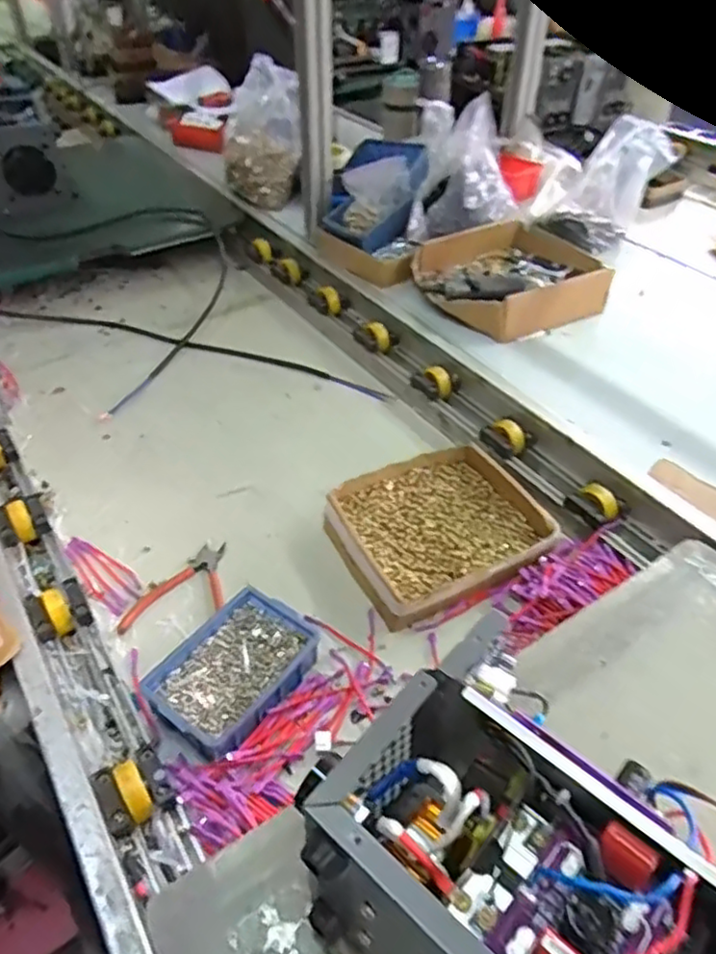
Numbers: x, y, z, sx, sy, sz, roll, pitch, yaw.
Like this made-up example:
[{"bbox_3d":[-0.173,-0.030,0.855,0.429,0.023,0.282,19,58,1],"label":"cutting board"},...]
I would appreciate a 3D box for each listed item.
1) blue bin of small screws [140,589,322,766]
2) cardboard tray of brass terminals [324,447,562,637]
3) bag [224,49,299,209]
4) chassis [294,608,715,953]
[{"bbox_3d":[-0.114,0.184,0.635,0.102,0.045,0.153,27,49,26],"label":"blue bin of small screws"},{"bbox_3d":[0.088,0.054,0.770,0.219,0.040,0.198,-19,46,-20],"label":"cardboard tray of brass terminals"},{"bbox_3d":[-0.186,-0.662,1.338,0.146,0.162,0.251,5,74,5],"label":"bag"},{"bbox_3d":[0.098,0.236,0.397,0.209,0.148,0.189,32,51,29],"label":"chassis"}]

